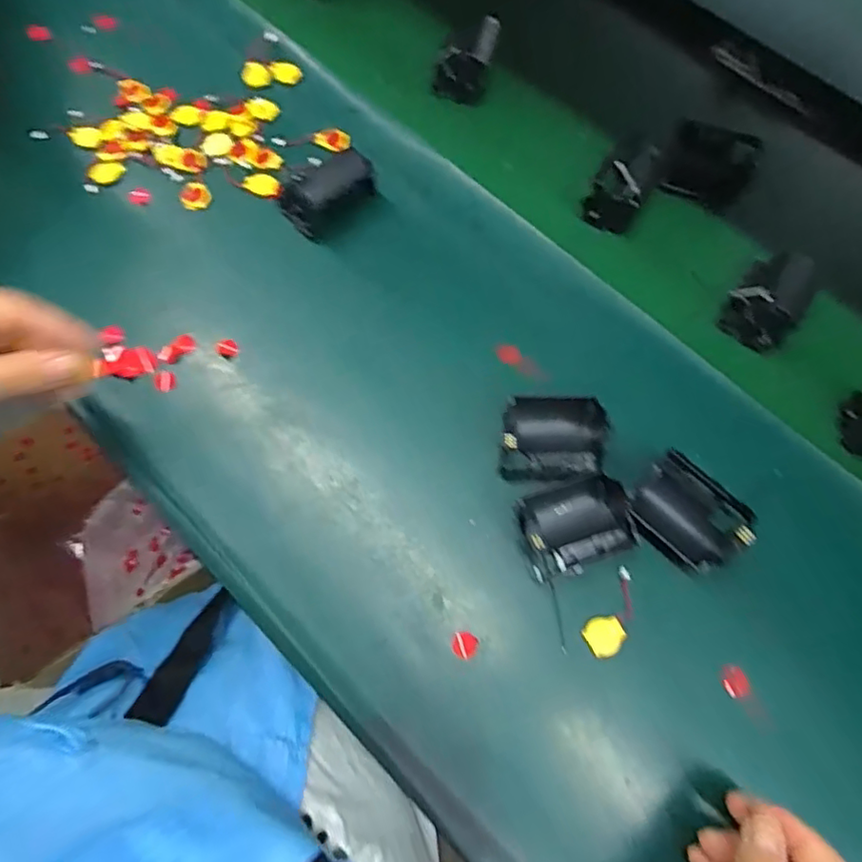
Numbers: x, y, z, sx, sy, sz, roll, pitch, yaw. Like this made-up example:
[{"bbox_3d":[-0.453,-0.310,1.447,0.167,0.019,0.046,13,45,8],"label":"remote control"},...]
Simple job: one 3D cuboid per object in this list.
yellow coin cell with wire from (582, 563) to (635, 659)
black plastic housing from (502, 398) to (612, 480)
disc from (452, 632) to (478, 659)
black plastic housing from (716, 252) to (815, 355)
[{"bbox_3d":[0.119,0.118,0.379,0.024,0.004,0.057,35,72,10],"label":"yellow coin cell with wire"},{"bbox_3d":[0.087,0.006,0.418,0.070,0.030,0.054,3,69,-2],"label":"black plastic housing"},{"bbox_3d":[0.021,0.135,0.372,0.016,0.004,0.015,1,69,-2],"label":"disc"},{"bbox_3d":[0.266,-0.105,0.458,0.049,0.035,0.081,37,72,11],"label":"black plastic housing"}]

